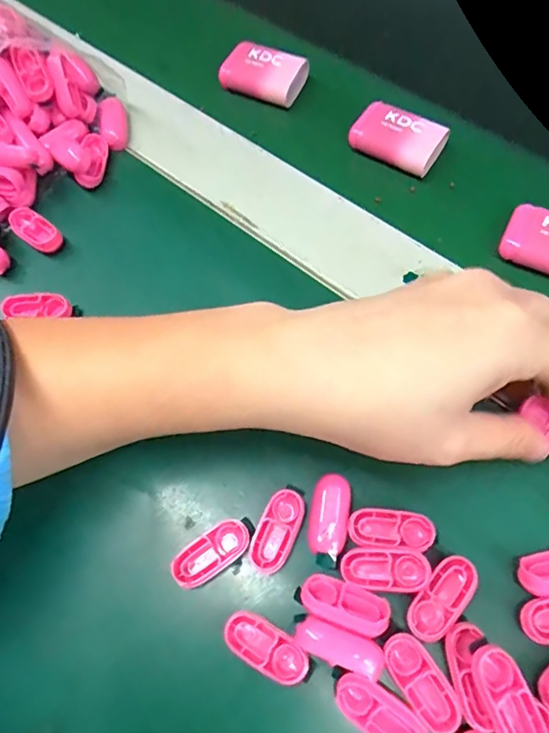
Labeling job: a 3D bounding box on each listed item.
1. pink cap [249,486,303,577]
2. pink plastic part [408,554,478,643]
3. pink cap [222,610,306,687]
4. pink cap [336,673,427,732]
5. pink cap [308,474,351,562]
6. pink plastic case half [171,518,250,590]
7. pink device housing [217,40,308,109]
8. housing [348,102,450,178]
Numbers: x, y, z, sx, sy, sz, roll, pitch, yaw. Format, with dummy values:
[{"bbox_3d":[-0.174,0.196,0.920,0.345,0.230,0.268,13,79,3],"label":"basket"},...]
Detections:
[{"bbox_3d":[0.001,0.069,0.215,0.015,0.009,0.034,19,67,12],"label":"pink cap"},{"bbox_3d":[0.066,0.090,0.201,0.015,0.008,0.034,36,72,18],"label":"pink plastic part"},{"bbox_3d":[-0.003,0.108,0.198,0.033,0.006,0.015,23,68,14],"label":"pink cap"},{"bbox_3d":[0.038,0.126,0.186,0.034,0.005,0.016,33,71,18],"label":"pink cap"},{"bbox_3d":[0.023,0.061,0.214,0.015,0.005,0.032,10,66,8],"label":"pink cap"},{"bbox_3d":[-0.026,0.077,0.212,0.033,0.006,0.016,-36,67,-13],"label":"pink plastic case half"},{"bbox_3d":[-0.008,-0.185,0.329,0.048,0.017,0.039,23,68,14],"label":"pink device housing"},{"bbox_3d":[0.072,-0.133,0.300,0.051,0.011,0.034,34,71,18],"label":"housing"}]

